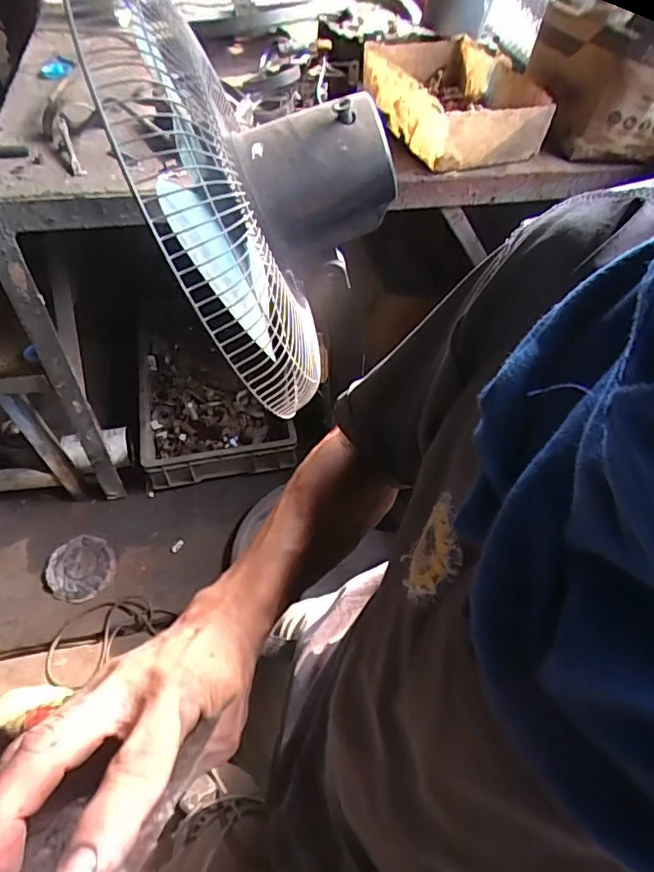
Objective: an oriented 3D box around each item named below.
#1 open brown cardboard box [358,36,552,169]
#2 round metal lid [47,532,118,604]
[{"bbox_3d":[0.212,-0.602,0.963,0.229,0.090,0.362,-15,54,-13],"label":"open brown cardboard box"},{"bbox_3d":[-0.564,0.301,1.254,0.147,0.025,0.146,1,52,-1],"label":"round metal lid"}]

